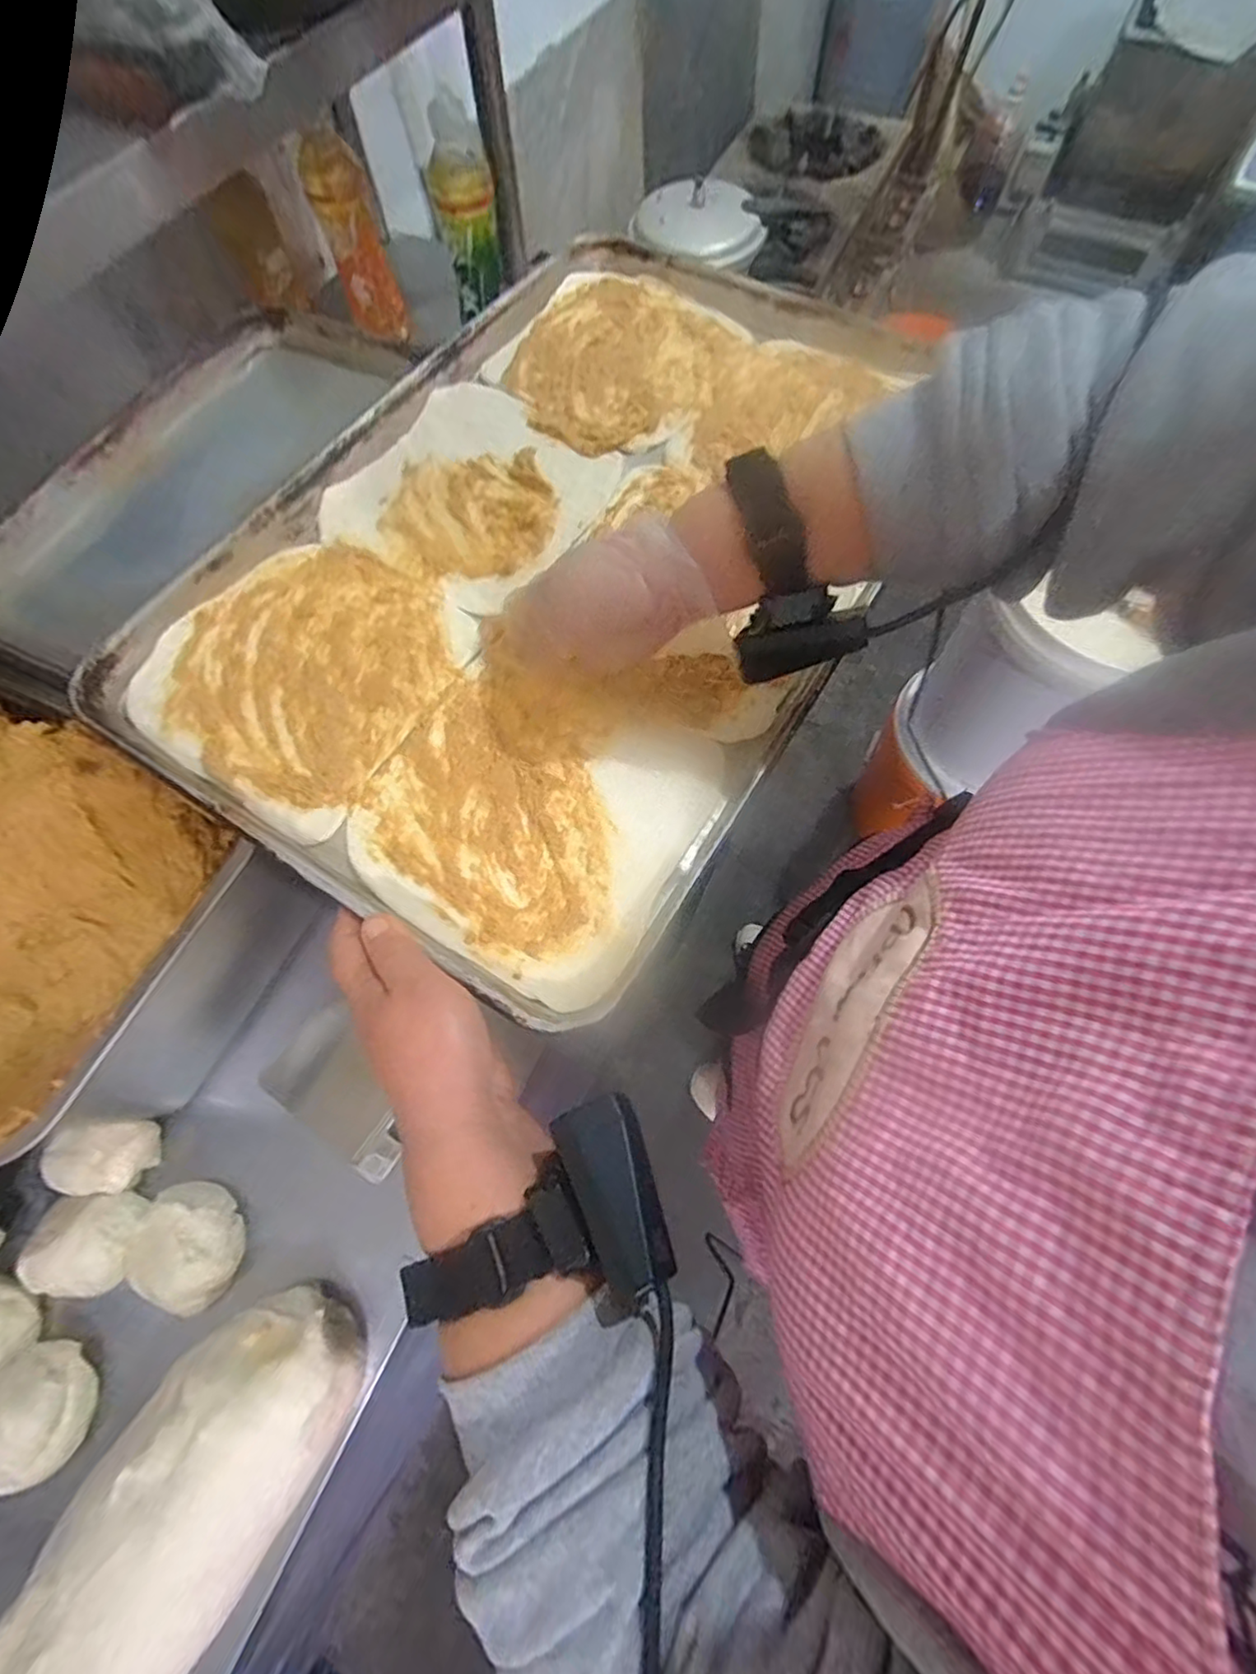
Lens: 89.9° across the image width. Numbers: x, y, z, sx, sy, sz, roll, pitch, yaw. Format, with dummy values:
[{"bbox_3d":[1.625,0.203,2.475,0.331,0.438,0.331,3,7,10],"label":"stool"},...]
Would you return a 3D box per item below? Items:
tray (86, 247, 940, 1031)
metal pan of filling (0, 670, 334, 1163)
[{"bbox_3d":[-0.033,-0.221,0.451,0.398,0.031,0.595,29,71,13],"label":"tray"},{"bbox_3d":[-0.440,0.041,0.454,0.352,0.155,0.241,26,70,12],"label":"metal pan of filling"}]

